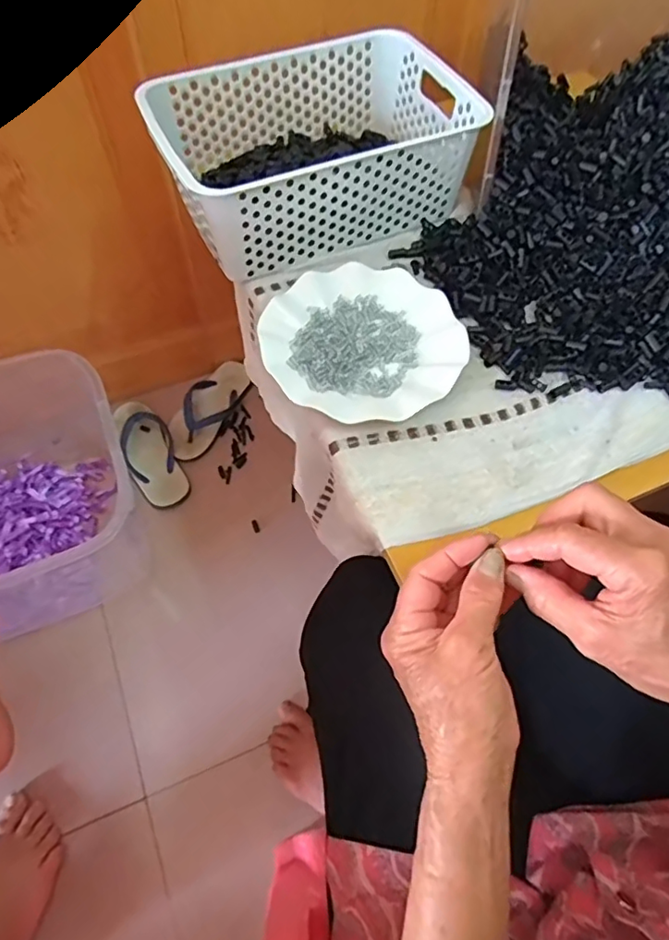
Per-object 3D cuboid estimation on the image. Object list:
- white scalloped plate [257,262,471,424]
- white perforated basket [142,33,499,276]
[{"bbox_3d":[0.026,-0.120,0.524,0.179,0.020,0.177,1,61,-2],"label":"white scalloped plate"},{"bbox_3d":[-0.024,-0.337,0.593,0.302,0.105,0.199,-21,64,-14],"label":"white perforated basket"}]

